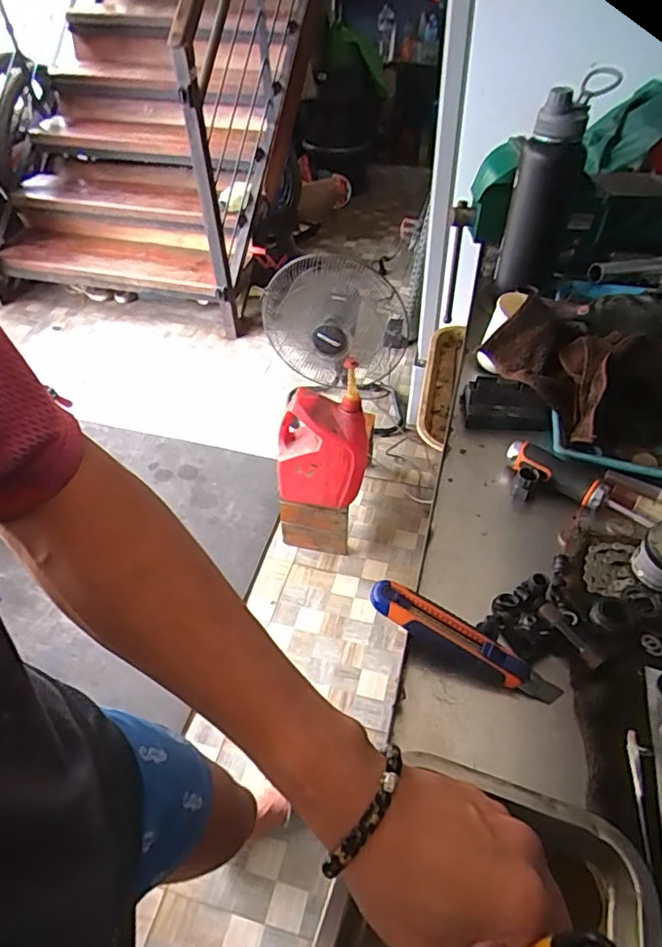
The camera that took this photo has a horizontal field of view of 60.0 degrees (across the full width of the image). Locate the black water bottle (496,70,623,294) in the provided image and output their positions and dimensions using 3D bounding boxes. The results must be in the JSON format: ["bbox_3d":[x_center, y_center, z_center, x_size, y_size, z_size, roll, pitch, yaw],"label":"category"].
[{"bbox_3d":[0.326,-0.419,0.881,0.103,0.322,0.117,10,68,13],"label":"black water bottle"}]

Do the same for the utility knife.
[{"bbox_3d":[0.113,0.144,0.492,0.170,0.022,0.029,28,51,11],"label":"utility knife"}]

